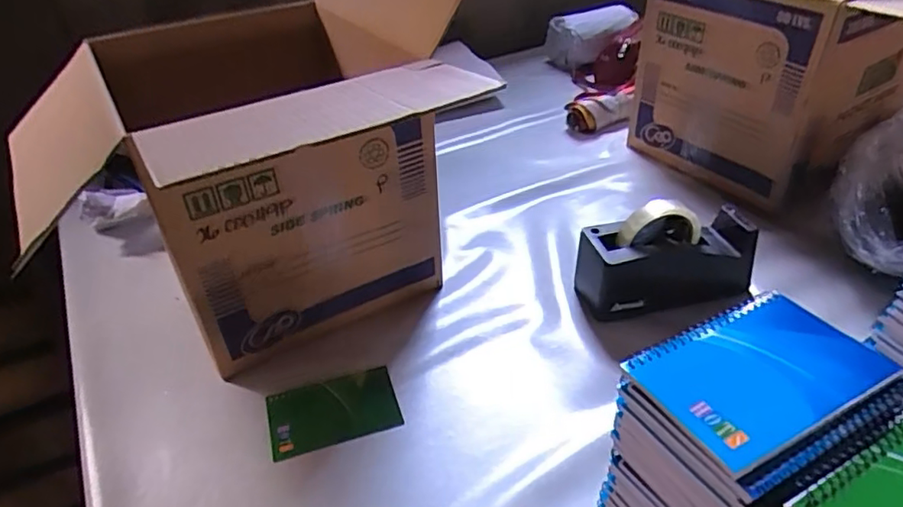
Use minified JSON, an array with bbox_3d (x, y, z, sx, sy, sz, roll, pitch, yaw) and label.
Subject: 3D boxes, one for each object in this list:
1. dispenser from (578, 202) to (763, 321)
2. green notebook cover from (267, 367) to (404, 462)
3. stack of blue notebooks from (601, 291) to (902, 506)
[{"bbox_3d":[0.259,0.002,0.703,0.212,0.118,0.081,-8,39,-5],"label":"dispenser"},{"bbox_3d":[-0.121,0.160,0.602,0.127,0.011,0.072,-15,51,-9],"label":"green notebook cover"},{"bbox_3d":[0.178,0.162,0.396,0.137,0.237,0.102,-24,41,-25],"label":"stack of blue notebooks"}]

